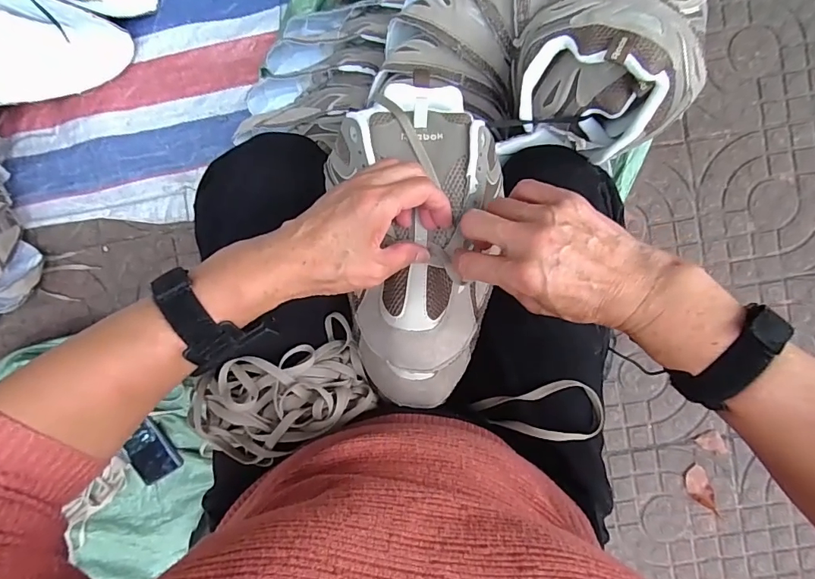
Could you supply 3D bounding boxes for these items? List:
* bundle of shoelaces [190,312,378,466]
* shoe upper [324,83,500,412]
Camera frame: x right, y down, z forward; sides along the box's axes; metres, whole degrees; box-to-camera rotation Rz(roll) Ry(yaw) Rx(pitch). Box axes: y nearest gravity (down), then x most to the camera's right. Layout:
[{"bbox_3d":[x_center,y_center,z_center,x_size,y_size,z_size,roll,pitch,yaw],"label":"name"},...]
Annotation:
[{"bbox_3d":[-0.114,0.095,0.407,0.152,0.051,0.089,-24,90,2],"label":"bundle of shoelaces"},{"bbox_3d":[0.008,-0.039,0.390,0.136,0.081,0.275,0,89,2],"label":"shoe upper"}]

